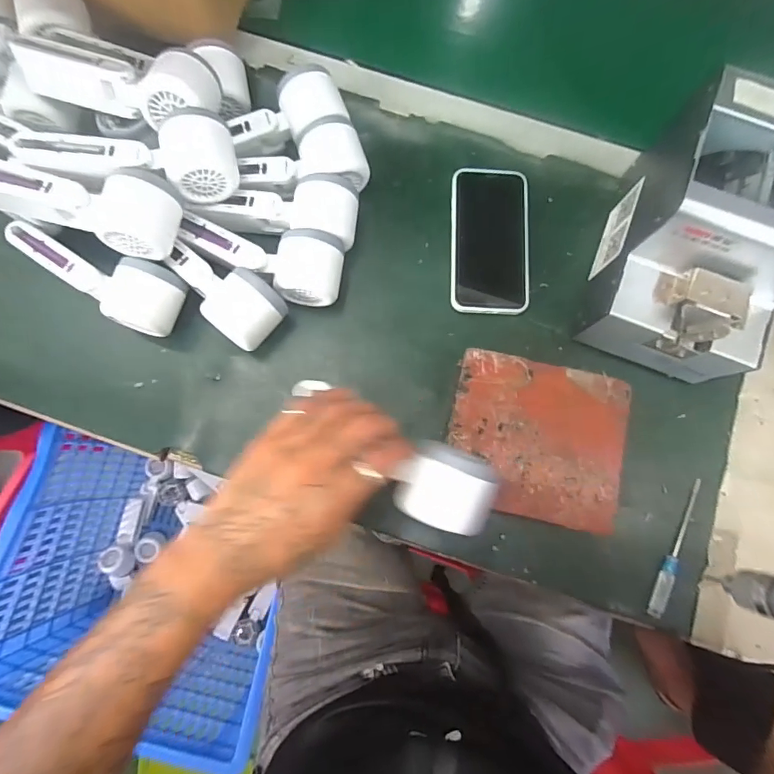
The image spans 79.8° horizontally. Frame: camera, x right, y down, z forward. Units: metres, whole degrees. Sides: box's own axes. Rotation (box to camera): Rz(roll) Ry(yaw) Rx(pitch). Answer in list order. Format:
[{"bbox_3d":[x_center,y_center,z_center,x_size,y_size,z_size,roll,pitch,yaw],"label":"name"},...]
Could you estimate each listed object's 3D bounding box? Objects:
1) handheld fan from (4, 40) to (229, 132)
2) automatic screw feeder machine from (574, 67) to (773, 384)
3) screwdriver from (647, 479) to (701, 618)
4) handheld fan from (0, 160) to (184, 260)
[{"bbox_3d":[-0.226,-0.268,0.400,0.162,0.054,0.066,19,80,3],"label":"handheld fan"},{"bbox_3d":[0.259,-0.111,0.378,0.124,0.147,0.167,19,80,3],"label":"automatic screw feeder machine"},{"bbox_3d":[0.254,0.139,0.404,0.013,0.010,0.124,25,81,4],"label":"screwdriver"},{"bbox_3d":[-0.256,-0.151,0.386,0.161,0.056,0.061,11,80,2],"label":"handheld fan"}]

